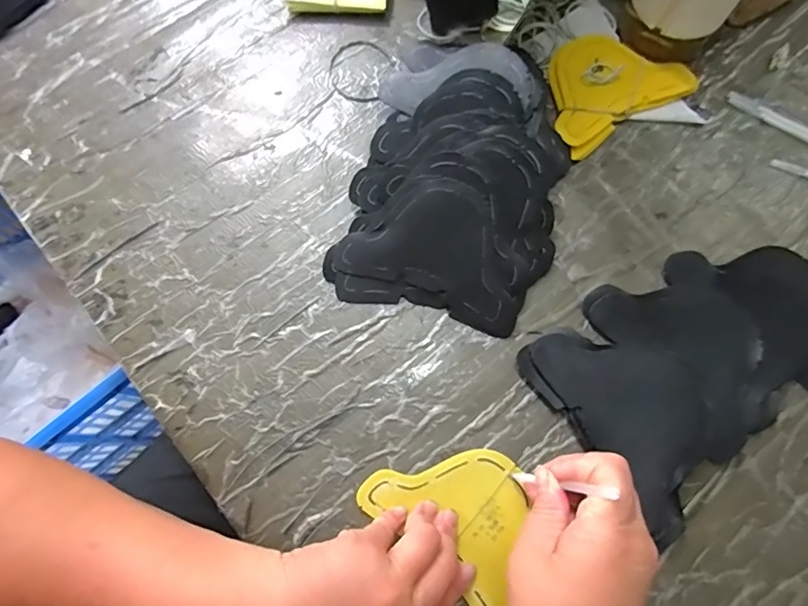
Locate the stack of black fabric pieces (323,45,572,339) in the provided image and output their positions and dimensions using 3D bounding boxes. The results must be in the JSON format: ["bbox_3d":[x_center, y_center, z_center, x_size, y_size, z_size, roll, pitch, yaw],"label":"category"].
[{"bbox_3d":[0.044,-0.095,0.381,0.161,0.046,0.217,15,74,4],"label":"stack of black fabric pieces"}]

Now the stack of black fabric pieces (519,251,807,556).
[{"bbox_3d":[0.222,0.045,0.360,0.232,0.020,0.144,-28,76,-8],"label":"stack of black fabric pieces"}]

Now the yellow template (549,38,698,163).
[{"bbox_3d":[0.174,-0.194,0.437,0.134,0.009,0.096,-31,74,-10],"label":"yellow template"}]

